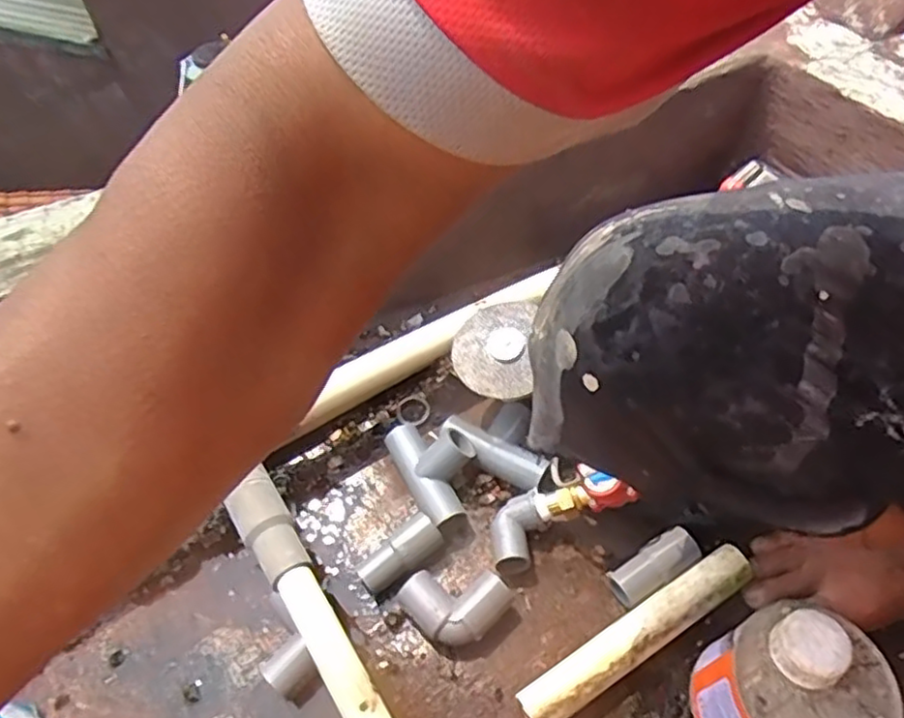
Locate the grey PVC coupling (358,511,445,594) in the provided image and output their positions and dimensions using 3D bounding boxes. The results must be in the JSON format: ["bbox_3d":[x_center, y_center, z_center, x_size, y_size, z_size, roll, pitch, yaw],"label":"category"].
[{"bbox_3d":[-0.043,0.163,0.558,0.071,0.032,0.027,-32,57,-19],"label":"grey PVC coupling"}]

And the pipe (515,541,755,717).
[{"bbox_3d":[0.140,0.209,0.507,0.203,0.036,0.033,-27,56,-16],"label":"pipe"}]

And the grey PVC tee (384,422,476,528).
[{"bbox_3d":[-0.011,0.095,0.593,0.066,0.052,0.094,-28,56,-17],"label":"grey PVC tee"}]

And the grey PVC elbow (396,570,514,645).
[{"bbox_3d":[0.002,0.196,0.528,0.085,0.031,0.050,0,53,3],"label":"grey PVC elbow"}]

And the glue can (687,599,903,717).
[{"bbox_3d":[0.223,0.222,0.440,0.102,0.122,0.094,-2,53,2],"label":"glue can"}]

